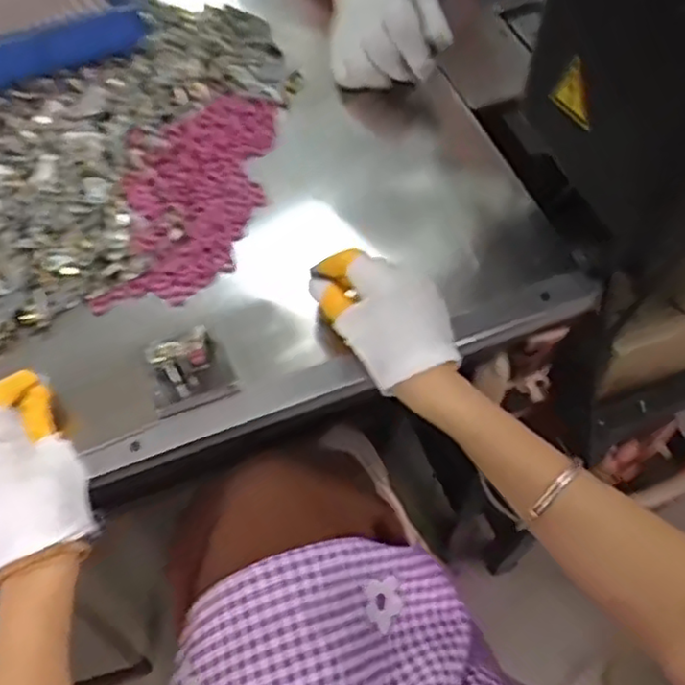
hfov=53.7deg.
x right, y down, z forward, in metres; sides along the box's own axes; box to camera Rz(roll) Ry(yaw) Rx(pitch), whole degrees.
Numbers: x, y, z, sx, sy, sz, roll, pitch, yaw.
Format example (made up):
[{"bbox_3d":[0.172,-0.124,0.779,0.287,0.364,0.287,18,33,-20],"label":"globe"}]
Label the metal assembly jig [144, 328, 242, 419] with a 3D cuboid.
[{"bbox_3d":[-0.108,0.022,0.479,0.060,0.049,0.038,-18,60,-9],"label":"metal assembly jig"}]

